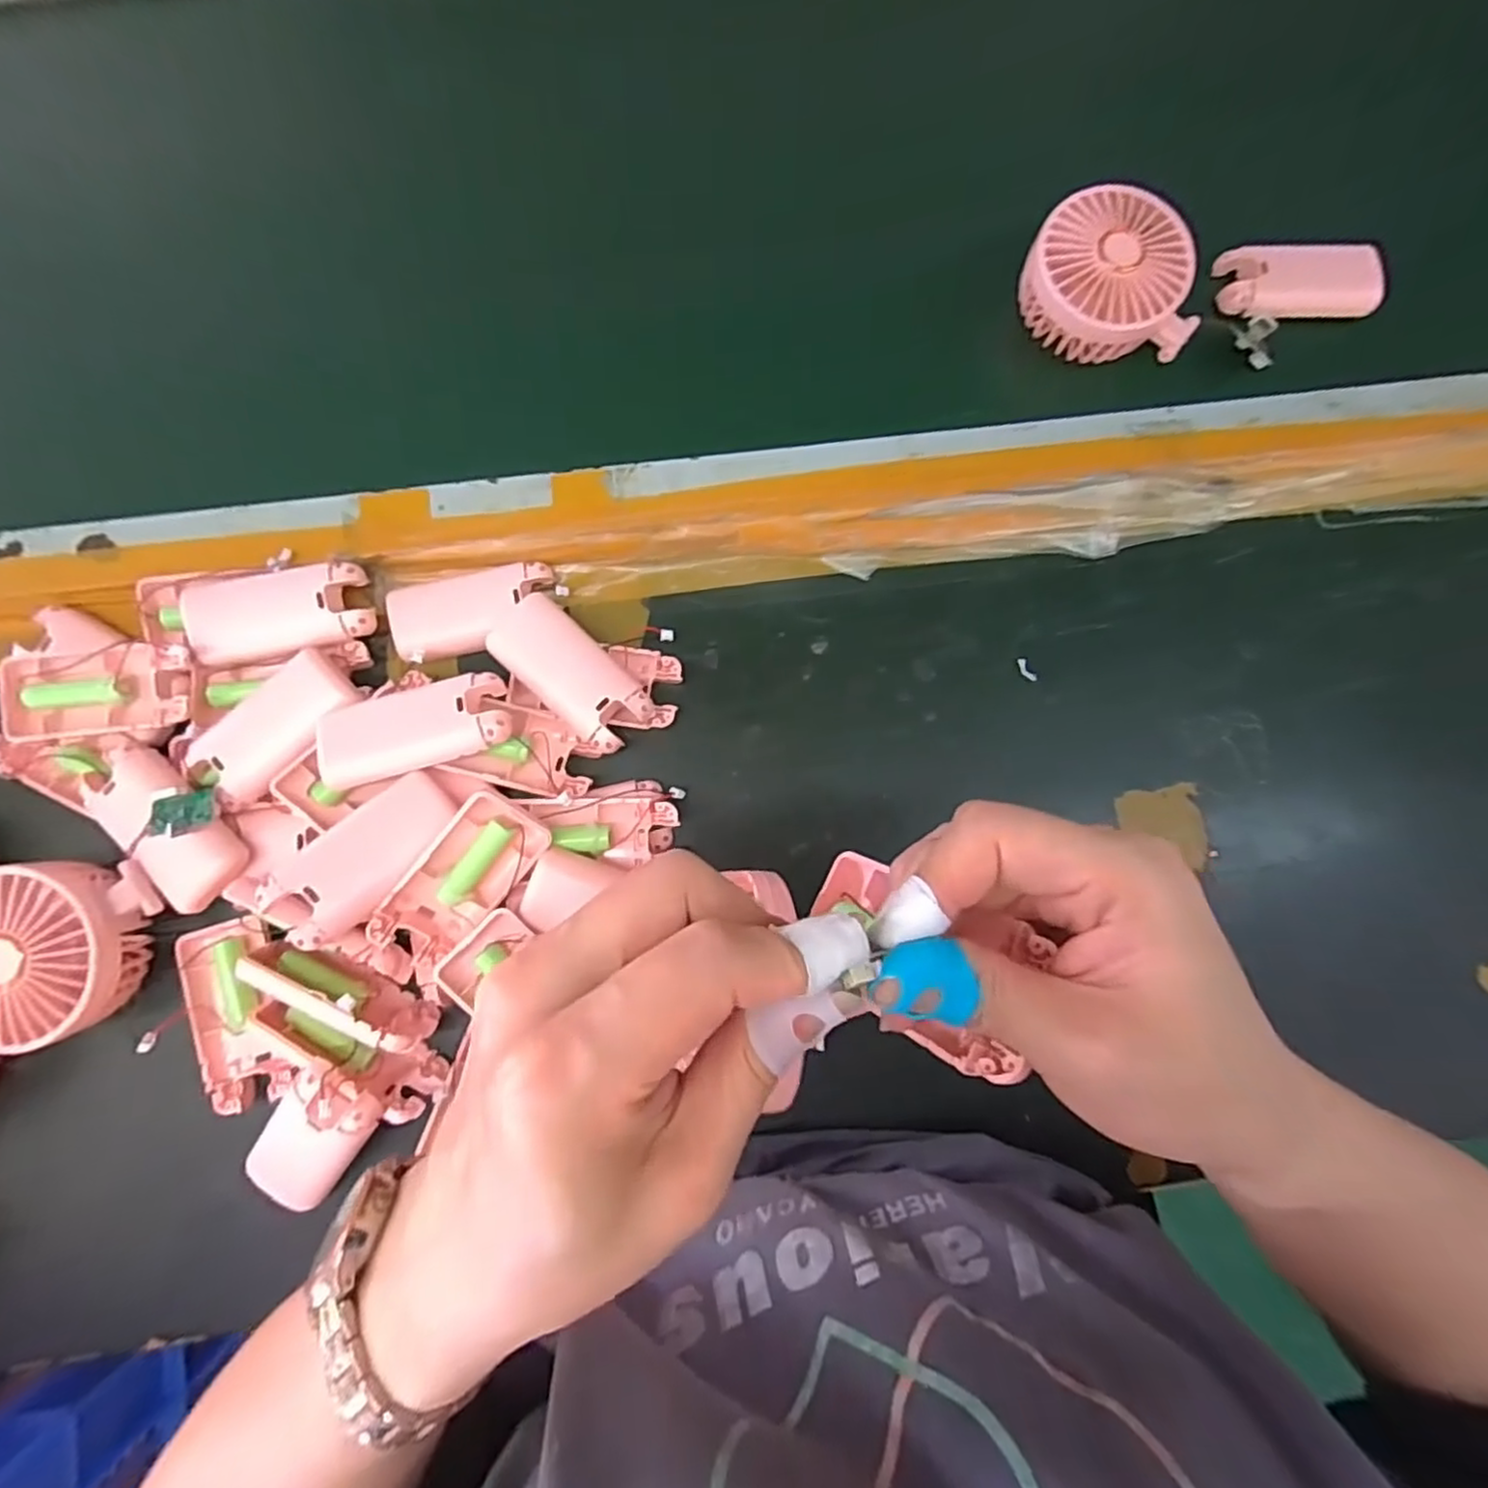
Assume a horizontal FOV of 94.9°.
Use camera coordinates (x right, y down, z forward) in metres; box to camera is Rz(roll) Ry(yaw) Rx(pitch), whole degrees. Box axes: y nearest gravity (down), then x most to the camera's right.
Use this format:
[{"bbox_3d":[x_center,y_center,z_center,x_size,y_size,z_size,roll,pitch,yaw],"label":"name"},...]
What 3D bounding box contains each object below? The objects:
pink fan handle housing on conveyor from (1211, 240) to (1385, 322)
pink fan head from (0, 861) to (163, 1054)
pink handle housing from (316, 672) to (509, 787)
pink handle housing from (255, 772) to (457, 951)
[{"bbox_3d":[0.345,-0.288,0.426,0.089,0.027,0.042,-1,84,-2],"label":"pink fan handle housing on conveyor"},{"bbox_3d":[-0.352,0.105,0.347,0.098,0.043,0.086,-1,84,-2],"label":"pink fan head"},{"bbox_3d":[-0.170,-0.006,0.355,0.093,0.021,0.039,-19,85,-3],"label":"pink handle housing"},{"bbox_3d":[-0.189,0.054,0.339,0.043,0.012,0.092,42,68,3],"label":"pink handle housing"}]

